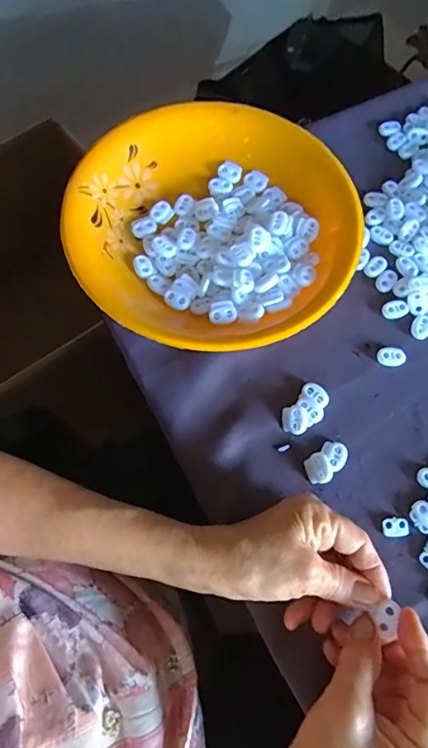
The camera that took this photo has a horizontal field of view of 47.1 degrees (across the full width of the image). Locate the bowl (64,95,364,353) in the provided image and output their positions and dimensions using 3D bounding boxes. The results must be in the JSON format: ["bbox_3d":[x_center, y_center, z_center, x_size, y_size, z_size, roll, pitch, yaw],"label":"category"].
[{"bbox_3d":[-0.005,-0.130,0.414,0.222,0.052,0.240,1,69,-2],"label":"bowl"}]

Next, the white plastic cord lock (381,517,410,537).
[{"bbox_3d":[0.132,0.111,0.357,0.019,0.004,0.013,-3,69,-4],"label":"white plastic cord lock"}]

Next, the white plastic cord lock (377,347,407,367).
[{"bbox_3d":[0.146,-0.015,0.403,0.024,0.006,0.016,-1,69,-3],"label":"white plastic cord lock"}]

